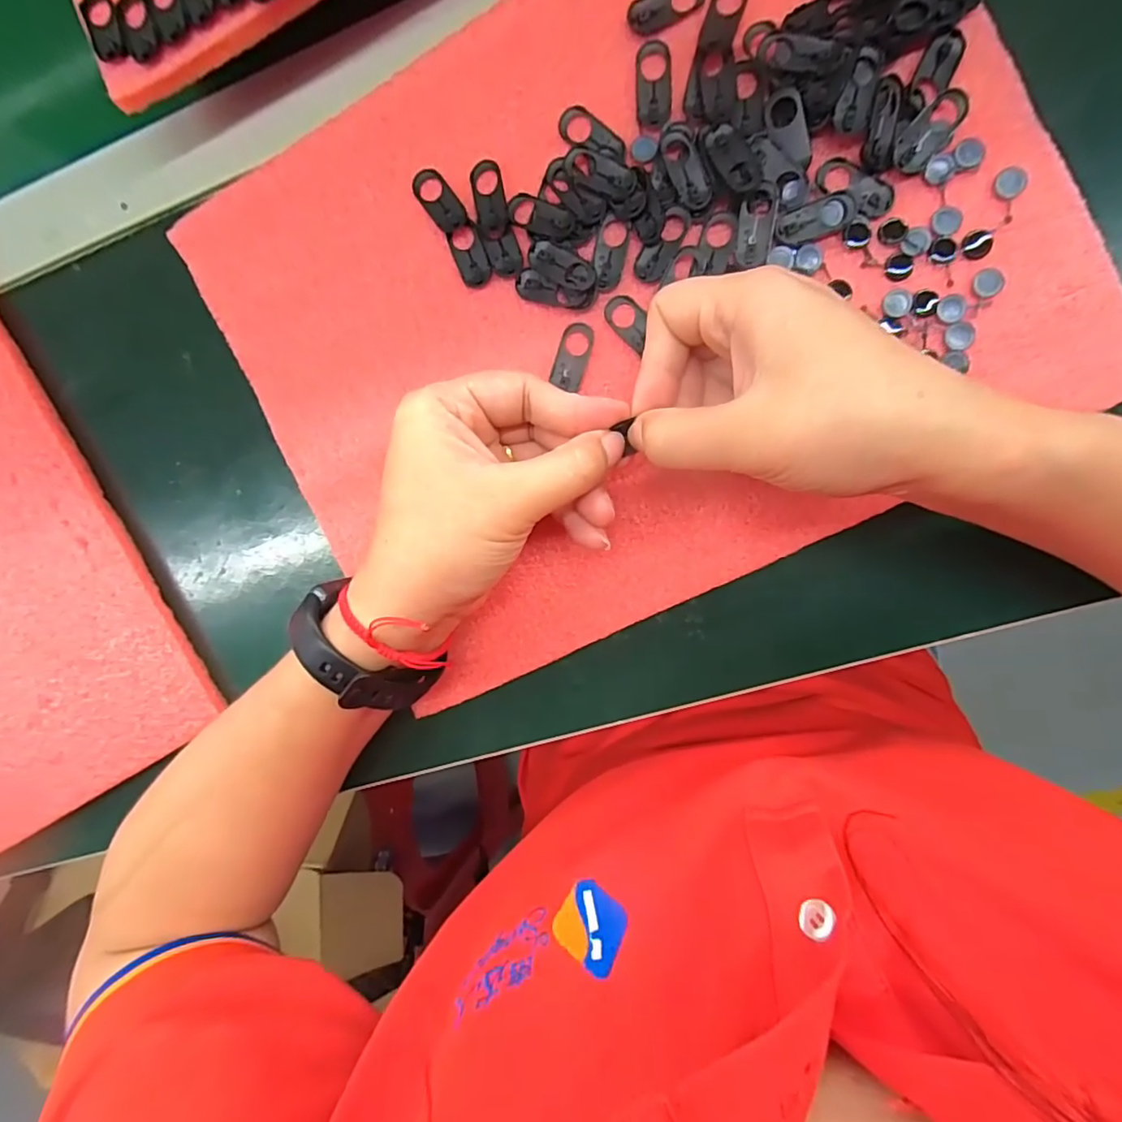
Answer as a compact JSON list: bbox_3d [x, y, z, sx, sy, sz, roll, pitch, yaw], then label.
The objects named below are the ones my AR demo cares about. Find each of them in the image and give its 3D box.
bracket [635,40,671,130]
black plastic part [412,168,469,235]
[{"bbox_3d":[0.038,-0.197,0.231,0.014,0.004,0.031,-2,94,8],"label":"bracket"},{"bbox_3d":[-0.053,-0.159,0.246,0.013,0.004,0.030,-35,89,9],"label":"black plastic part"}]

